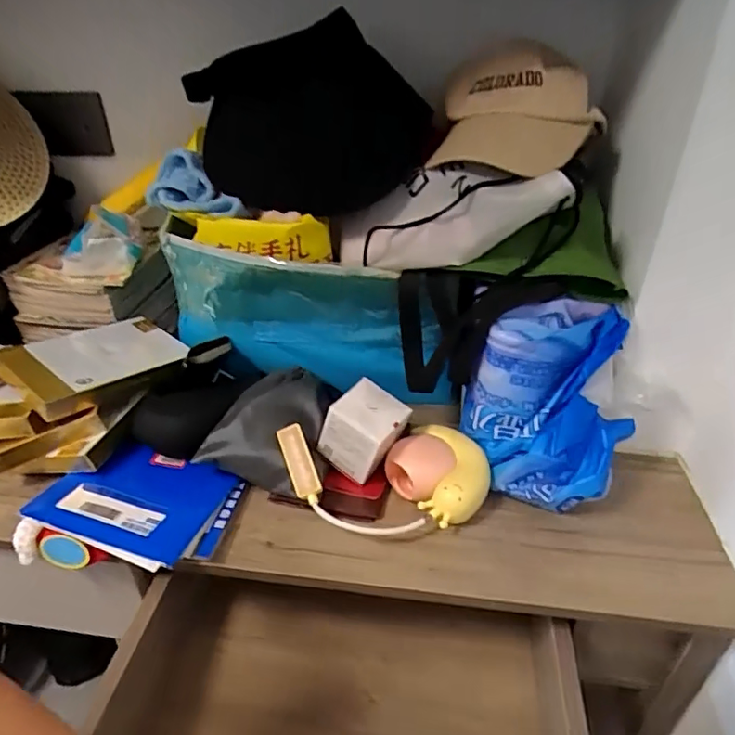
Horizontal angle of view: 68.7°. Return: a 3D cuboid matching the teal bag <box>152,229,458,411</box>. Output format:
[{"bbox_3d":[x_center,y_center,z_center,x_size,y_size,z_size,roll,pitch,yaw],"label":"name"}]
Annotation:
[{"bbox_3d":[-0.069,-0.050,0.665,0.356,0.190,0.049,2,33,5],"label":"teal bag"}]

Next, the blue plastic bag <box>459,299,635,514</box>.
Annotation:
[{"bbox_3d":[0.181,0.040,0.556,0.160,0.201,0.120,8,34,14],"label":"blue plastic bag"}]

